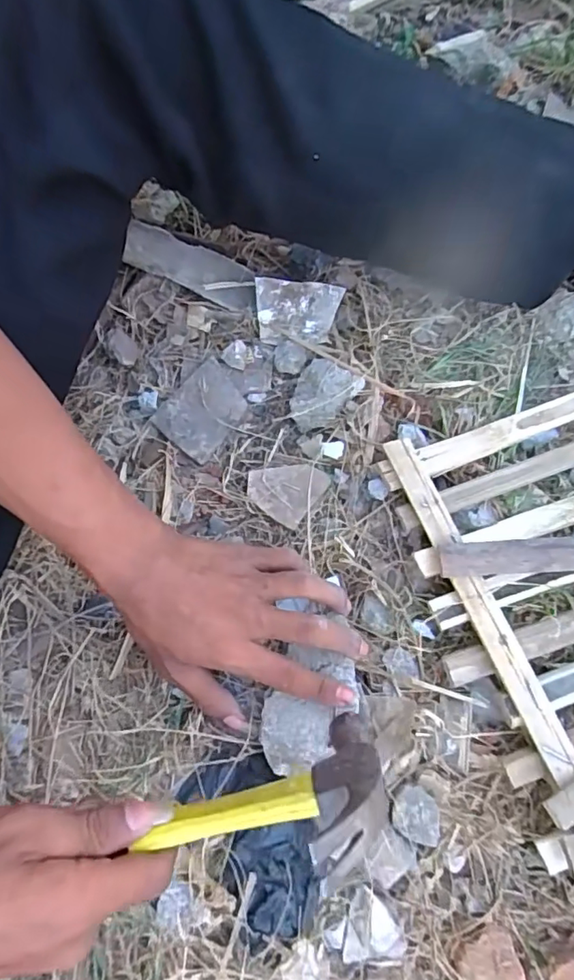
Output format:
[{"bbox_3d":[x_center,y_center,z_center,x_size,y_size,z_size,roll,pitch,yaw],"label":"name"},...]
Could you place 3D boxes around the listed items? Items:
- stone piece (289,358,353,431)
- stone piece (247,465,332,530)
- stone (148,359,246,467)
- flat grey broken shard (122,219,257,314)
[{"bbox_3d":[0.025,-0.076,0.432,0.044,0.021,0.053,30,77,13],"label":"stone piece"},{"bbox_3d":[-0.001,-0.003,0.415,0.052,0.012,0.050,35,78,14],"label":"stone piece"},{"bbox_3d":[-0.067,-0.065,0.436,0.056,0.012,0.073,36,78,14],"label":"stone"},{"bbox_3d":[-0.081,-0.192,0.462,0.124,0.010,0.041,24,76,3],"label":"flat grey broken shard"}]

